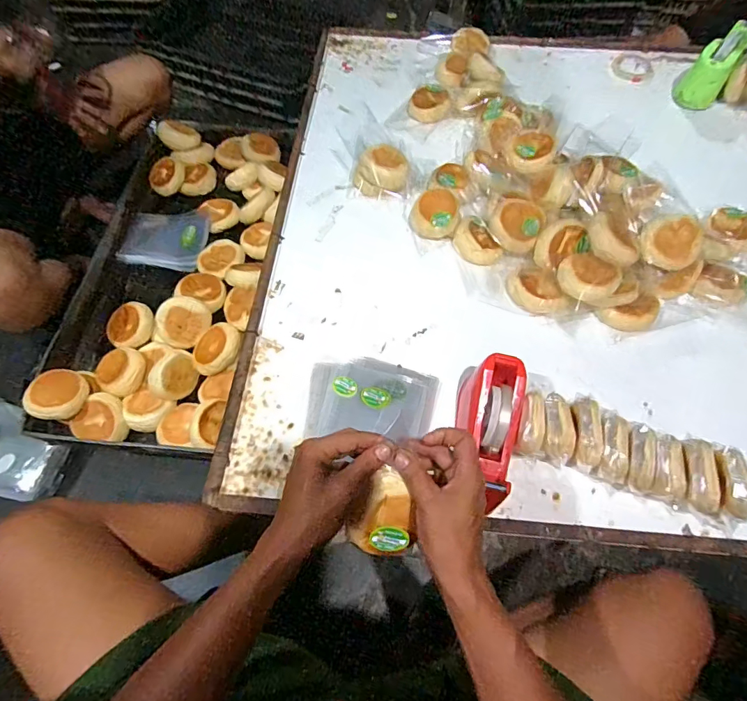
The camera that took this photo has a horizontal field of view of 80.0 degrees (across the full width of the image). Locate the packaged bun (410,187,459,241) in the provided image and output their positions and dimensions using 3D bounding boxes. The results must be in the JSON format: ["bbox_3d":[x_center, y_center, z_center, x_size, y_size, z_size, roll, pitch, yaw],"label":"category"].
[{"bbox_3d":[0.112,-0.248,0.817,0.086,0.063,0.070,12,61,4],"label":"packaged bun"}]

